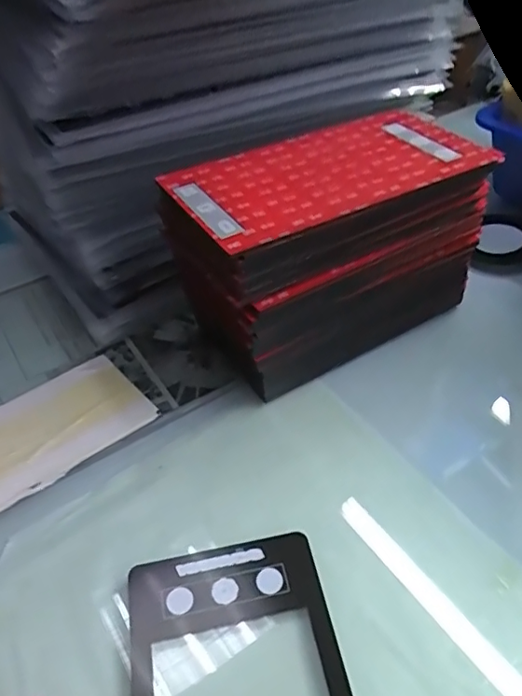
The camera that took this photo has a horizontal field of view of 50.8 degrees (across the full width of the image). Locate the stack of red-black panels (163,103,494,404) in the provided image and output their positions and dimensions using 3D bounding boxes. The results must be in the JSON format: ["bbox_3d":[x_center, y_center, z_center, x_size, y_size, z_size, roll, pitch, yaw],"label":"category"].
[{"bbox_3d":[0.049,-0.067,0.398,0.202,0.136,0.100,-25,47,-22],"label":"stack of red-black panels"}]

